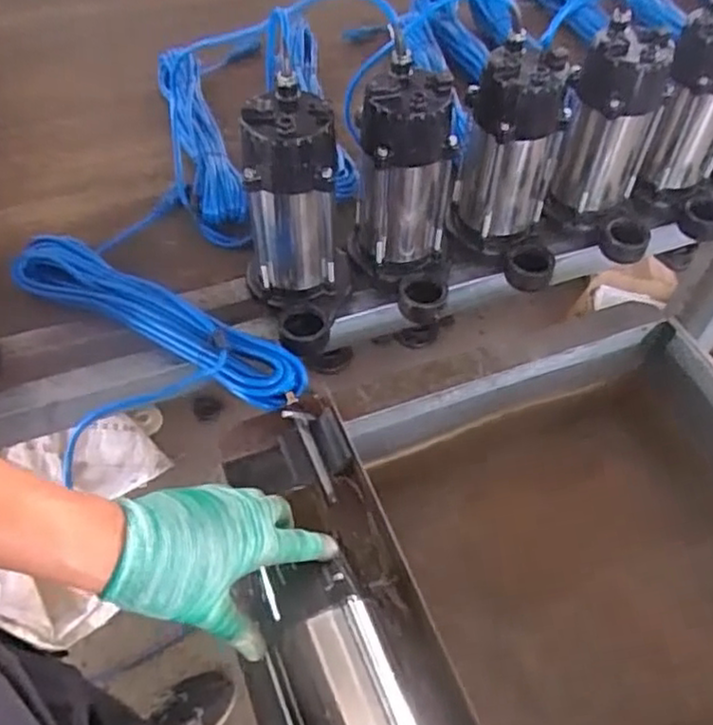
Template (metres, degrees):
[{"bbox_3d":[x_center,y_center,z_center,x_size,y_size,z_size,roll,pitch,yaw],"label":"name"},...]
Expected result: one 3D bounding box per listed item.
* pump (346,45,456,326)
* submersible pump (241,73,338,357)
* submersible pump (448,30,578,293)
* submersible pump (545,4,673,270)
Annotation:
[{"bbox_3d":[0.053,-0.169,0.736,0.105,0.225,0.146,0,54,-3],"label":"pump"},{"bbox_3d":[-0.057,-0.137,0.706,0.098,0.230,0.154,-21,58,-17],"label":"submersible pump"},{"bbox_3d":[0.179,-0.210,0.770,0.117,0.219,0.149,6,54,2],"label":"submersible pump"},{"bbox_3d":[0.304,-0.246,0.806,0.133,0.229,0.126,12,54,6],"label":"submersible pump"}]

